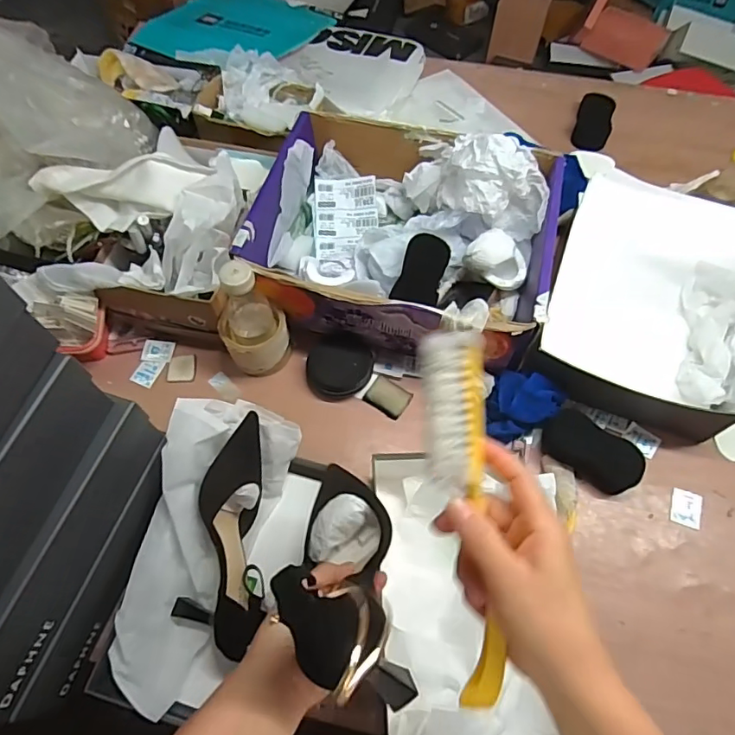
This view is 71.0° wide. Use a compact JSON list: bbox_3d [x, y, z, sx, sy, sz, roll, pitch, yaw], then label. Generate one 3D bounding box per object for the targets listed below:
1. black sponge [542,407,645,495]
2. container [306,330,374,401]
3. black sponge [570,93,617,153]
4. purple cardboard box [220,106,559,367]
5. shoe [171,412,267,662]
[{"bbox_3d":[0.295,0.109,0.681,0.125,0.019,0.070,34,101,17],"label":"black sponge"},{"bbox_3d":[-0.040,0.000,0.737,0.089,0.025,0.096,15,80,1],"label":"container"},{"bbox_3d":[0.432,-0.470,0.983,0.062,0.020,0.129,14,77,7],"label":"black sponge"},{"bbox_3d":[0.051,-0.197,0.731,0.401,0.164,0.351,13,63,6],"label":"purple cardboard box"},{"bbox_3d":[-0.163,0.191,0.606,0.089,0.072,0.263,0,76,0],"label":"shoe"}]

